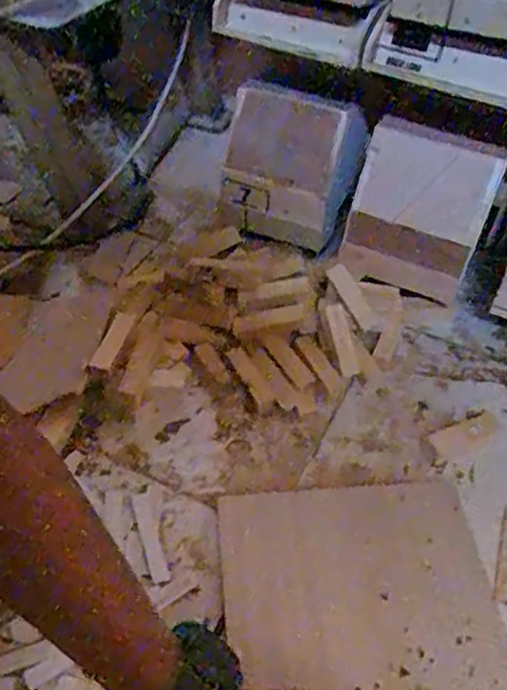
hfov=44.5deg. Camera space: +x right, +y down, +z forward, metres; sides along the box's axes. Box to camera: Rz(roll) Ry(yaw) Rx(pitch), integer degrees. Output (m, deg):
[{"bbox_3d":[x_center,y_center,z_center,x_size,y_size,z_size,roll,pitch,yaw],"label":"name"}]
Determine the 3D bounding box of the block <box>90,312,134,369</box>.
[{"bbox_3d":[-0.153,-0.004,0.671,0.023,0.008,0.069,16,63,13],"label":"block"}]

